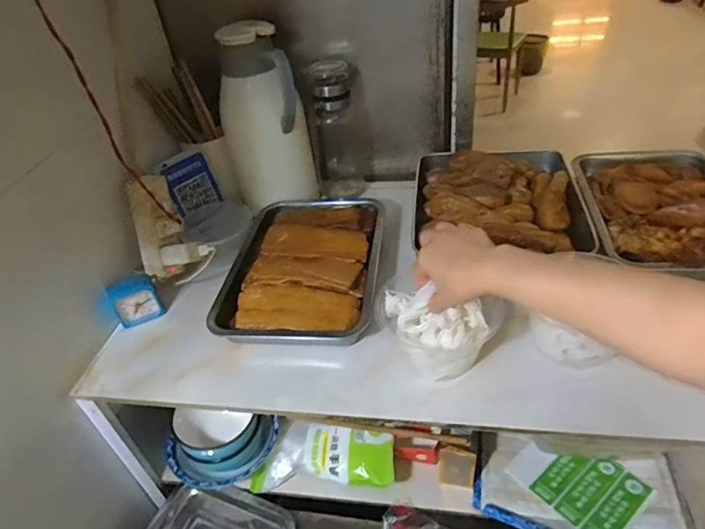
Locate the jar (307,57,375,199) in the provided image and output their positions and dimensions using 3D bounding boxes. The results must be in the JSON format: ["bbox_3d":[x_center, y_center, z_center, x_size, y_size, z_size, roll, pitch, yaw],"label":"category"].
[{"bbox_3d":[-0.016,-0.239,0.866,0.090,0.240,0.094,-5,39,4],"label":"jar"}]

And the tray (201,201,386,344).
[{"bbox_3d":[-0.070,-0.010,0.714,0.210,0.045,0.305,0,40,9],"label":"tray"}]

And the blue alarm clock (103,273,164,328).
[{"bbox_3d":[-0.307,0.052,0.694,0.064,0.061,0.035,-29,44,-24],"label":"blue alarm clock"}]

